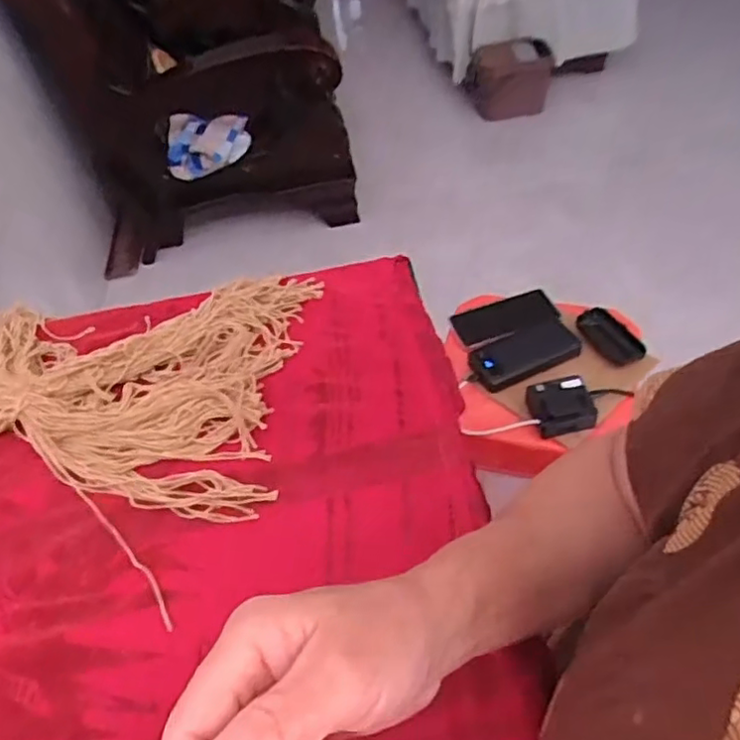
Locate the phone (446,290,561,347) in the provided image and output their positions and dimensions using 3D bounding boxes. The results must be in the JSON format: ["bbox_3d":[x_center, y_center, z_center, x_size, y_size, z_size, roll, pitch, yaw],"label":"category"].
[{"bbox_3d":[0.211,-0.083,1.000,0.155,0.011,0.083,-16,42,6],"label":"phone"}]

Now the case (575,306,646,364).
[{"bbox_3d":[0.355,-0.054,0.940,0.054,0.020,0.108,-24,50,-11],"label":"case"}]

